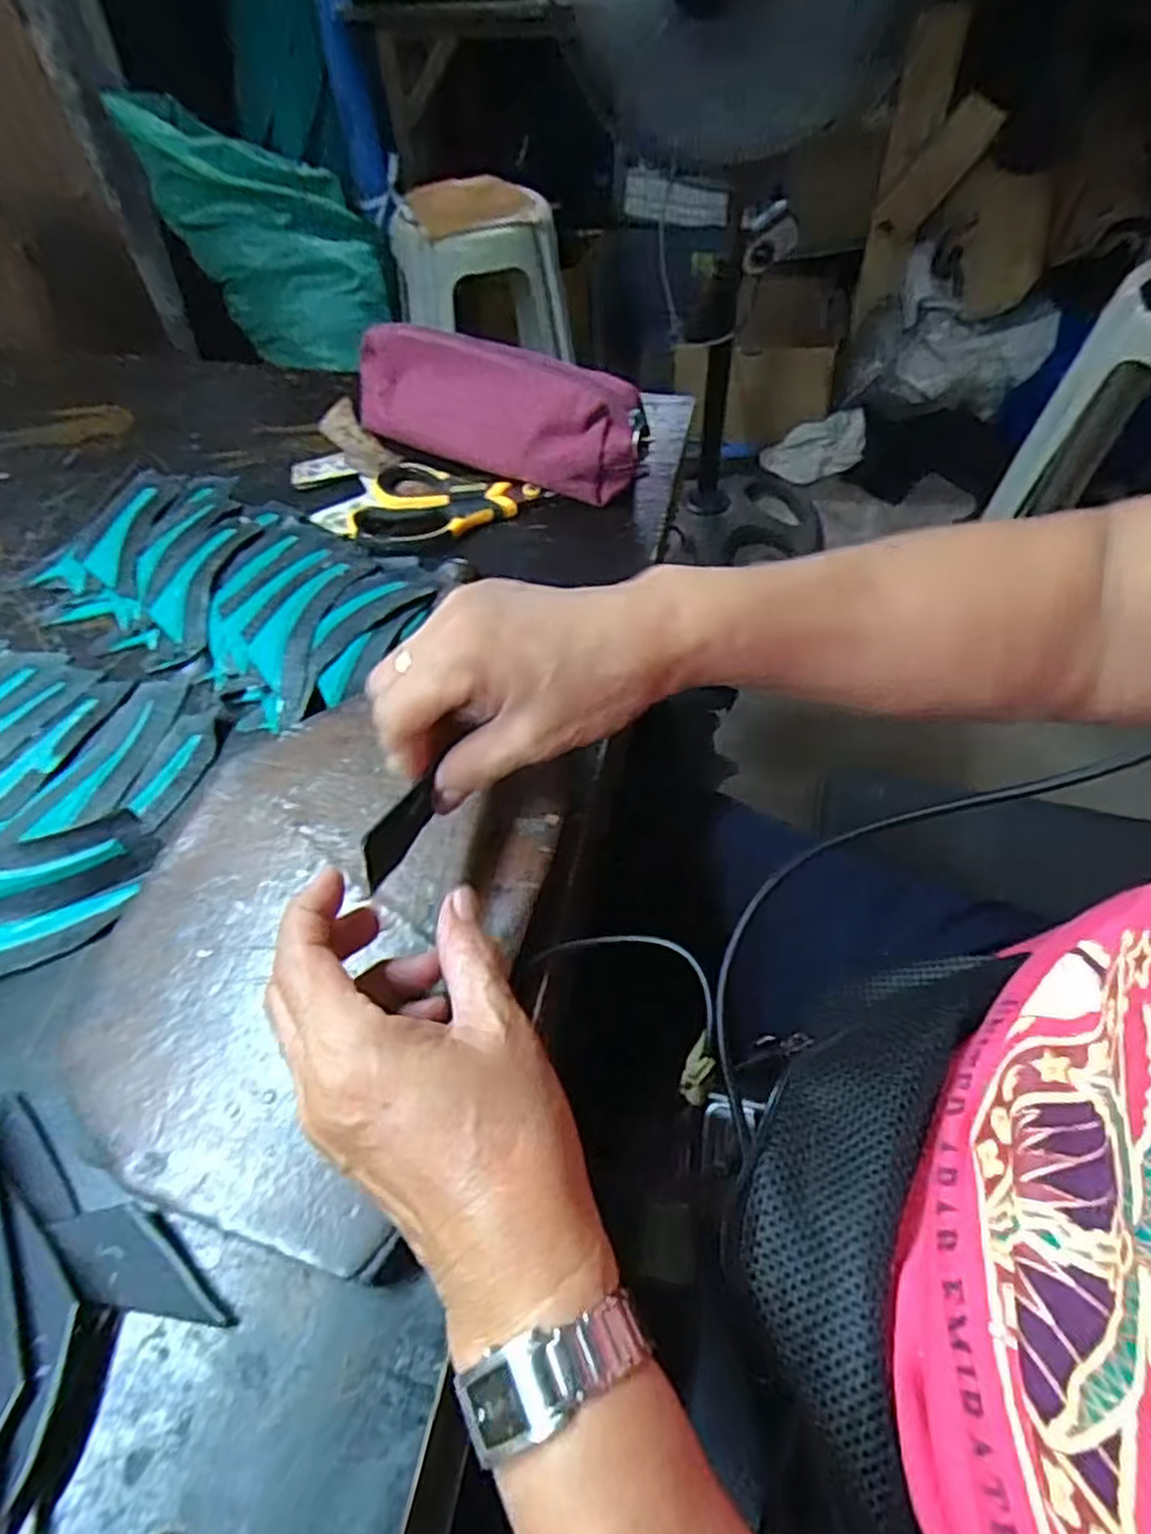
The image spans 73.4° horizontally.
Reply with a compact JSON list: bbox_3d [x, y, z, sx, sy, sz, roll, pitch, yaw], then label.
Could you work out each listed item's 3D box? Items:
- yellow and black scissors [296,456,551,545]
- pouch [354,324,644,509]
[{"bbox_3d":[-0.123,-0.183,0.531,0.177,0.015,0.081,16,57,15],"label":"yellow and black scissors"},{"bbox_3d":[-0.066,-0.248,0.530,0.228,0.069,0.046,24,59,19],"label":"pouch"}]

